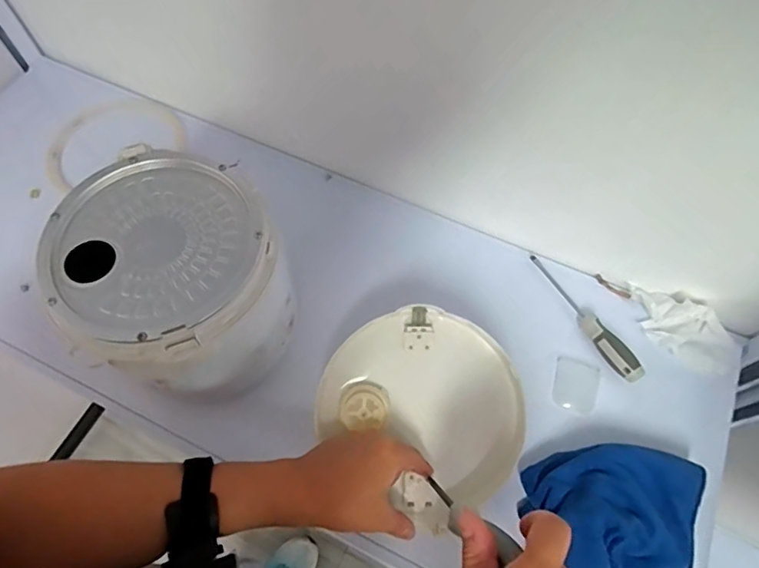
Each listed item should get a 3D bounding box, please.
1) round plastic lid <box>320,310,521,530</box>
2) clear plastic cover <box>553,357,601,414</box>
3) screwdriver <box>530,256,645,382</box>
[{"bbox_3d":[0.045,0.129,0.514,0.209,0.038,0.197,36,92,3],"label":"round plastic lid"},{"bbox_3d":[0.227,0.117,0.588,0.046,0.010,0.058,15,64,7],"label":"clear plastic cover"},{"bbox_3d":[0.243,0.036,0.607,0.023,0.031,0.183,-24,66,-12],"label":"screwdriver"}]

